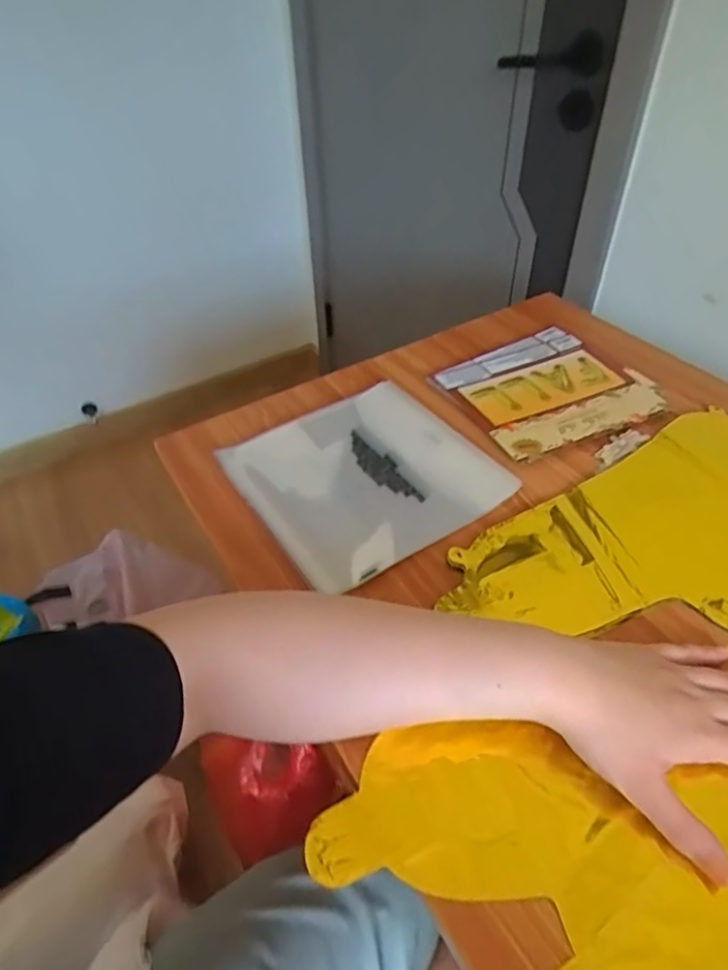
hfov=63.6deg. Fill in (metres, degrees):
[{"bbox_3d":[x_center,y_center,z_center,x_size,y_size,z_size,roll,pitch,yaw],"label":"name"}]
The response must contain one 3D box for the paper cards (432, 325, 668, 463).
[{"bbox_3d":[0.195,-0.104,0.626,0.190,0.007,0.172,-18,46,-17],"label":"paper cards"}]

